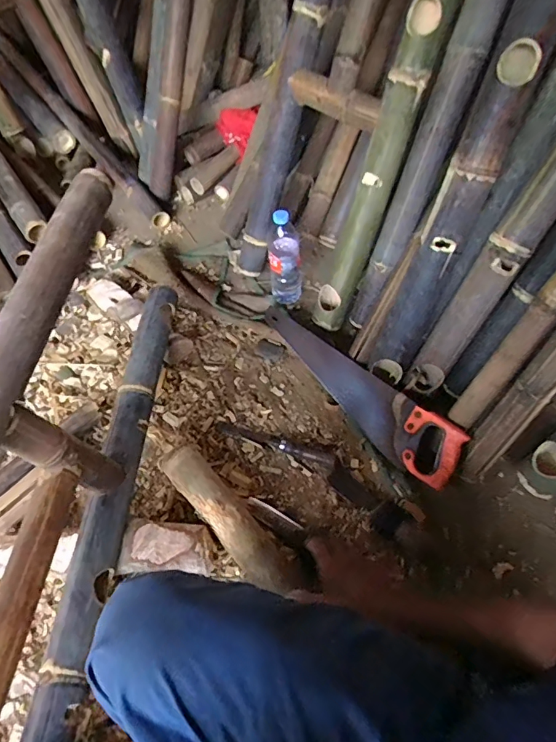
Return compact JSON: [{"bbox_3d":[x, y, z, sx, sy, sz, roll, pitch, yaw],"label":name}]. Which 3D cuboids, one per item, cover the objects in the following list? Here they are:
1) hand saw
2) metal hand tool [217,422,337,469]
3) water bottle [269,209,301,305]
[{"bbox_3d":[0.133,0.027,0.925,0.511,0.113,0.039,38,20,29],"label":"hand saw"},{"bbox_3d":[-0.004,0.135,0.872,0.236,0.015,0.028,17,55,13],"label":"metal hand tool"},{"bbox_3d":[0.018,-0.258,1.042,0.076,0.229,0.077,3,53,3],"label":"water bottle"}]

